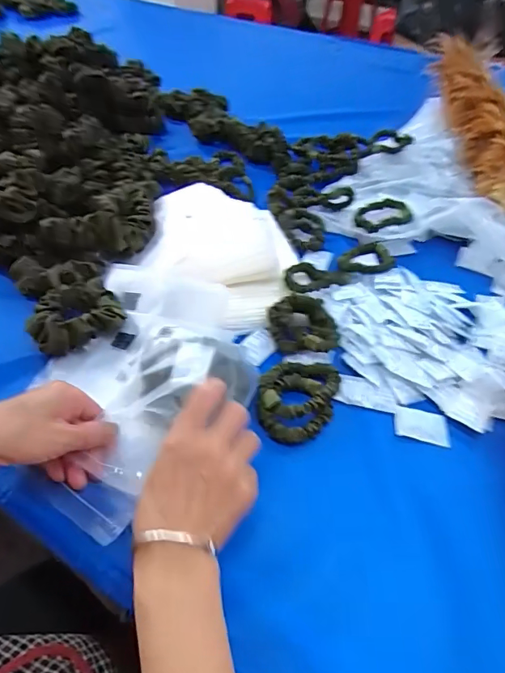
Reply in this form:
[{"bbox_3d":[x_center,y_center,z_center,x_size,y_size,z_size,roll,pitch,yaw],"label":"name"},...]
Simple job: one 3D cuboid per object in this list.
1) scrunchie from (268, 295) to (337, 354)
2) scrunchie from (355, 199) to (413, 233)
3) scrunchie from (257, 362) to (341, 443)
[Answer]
[{"bbox_3d":[0.051,-0.013,0.469,0.066,0.024,0.062,2,46,-1],"label":"scrunchie"},{"bbox_3d":[0.178,-0.163,0.624,0.071,0.025,0.063,17,48,13],"label":"scrunchie"},{"bbox_3d":[0.041,0.059,0.426,0.067,0.026,0.086,15,47,11],"label":"scrunchie"}]

